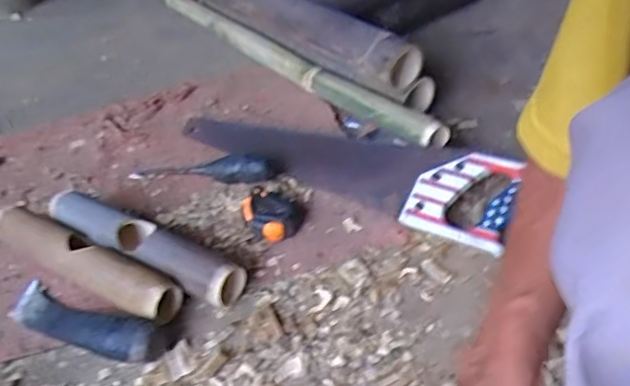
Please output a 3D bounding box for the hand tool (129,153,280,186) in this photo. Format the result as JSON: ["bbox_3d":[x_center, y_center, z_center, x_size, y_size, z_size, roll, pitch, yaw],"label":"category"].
[{"bbox_3d":[-0.156,-0.038,0.793,0.217,0.041,0.040,3,42,10],"label":"hand tool"}]

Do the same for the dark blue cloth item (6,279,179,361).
[{"bbox_3d":[-0.245,0.132,0.618,0.217,0.038,0.054,14,45,21],"label":"dark blue cloth item"}]

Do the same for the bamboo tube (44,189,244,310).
[{"bbox_3d":[-0.203,0.058,0.679,0.277,0.057,0.057,18,46,25],"label":"bamboo tube"}]

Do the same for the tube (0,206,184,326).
[{"bbox_3d":[-0.272,0.076,0.671,0.279,0.053,0.048,19,47,26],"label":"tube"}]

